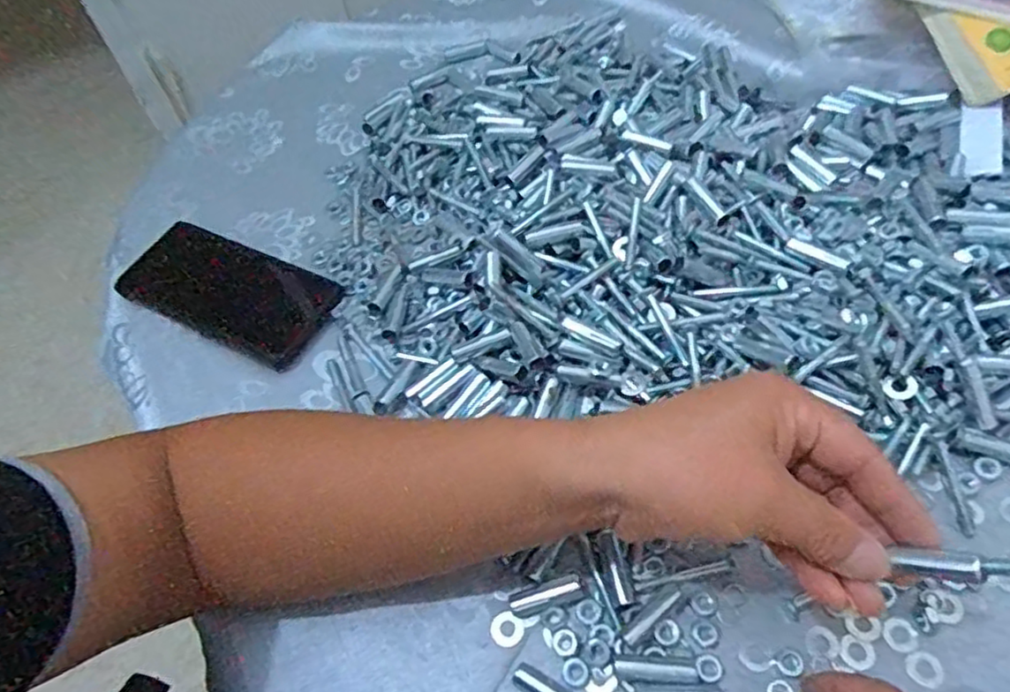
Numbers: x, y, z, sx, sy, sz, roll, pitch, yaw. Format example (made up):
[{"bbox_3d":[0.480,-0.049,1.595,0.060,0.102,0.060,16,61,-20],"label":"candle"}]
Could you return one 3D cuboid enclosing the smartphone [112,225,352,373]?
[{"bbox_3d":[-0.200,-0.042,0.487,0.159,0.011,0.072,21,61,17],"label":"smartphone"}]

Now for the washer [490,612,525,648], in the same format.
[{"bbox_3d":[0.001,0.147,0.349,0.017,0.004,0.016,-2,56,3],"label":"washer"}]

